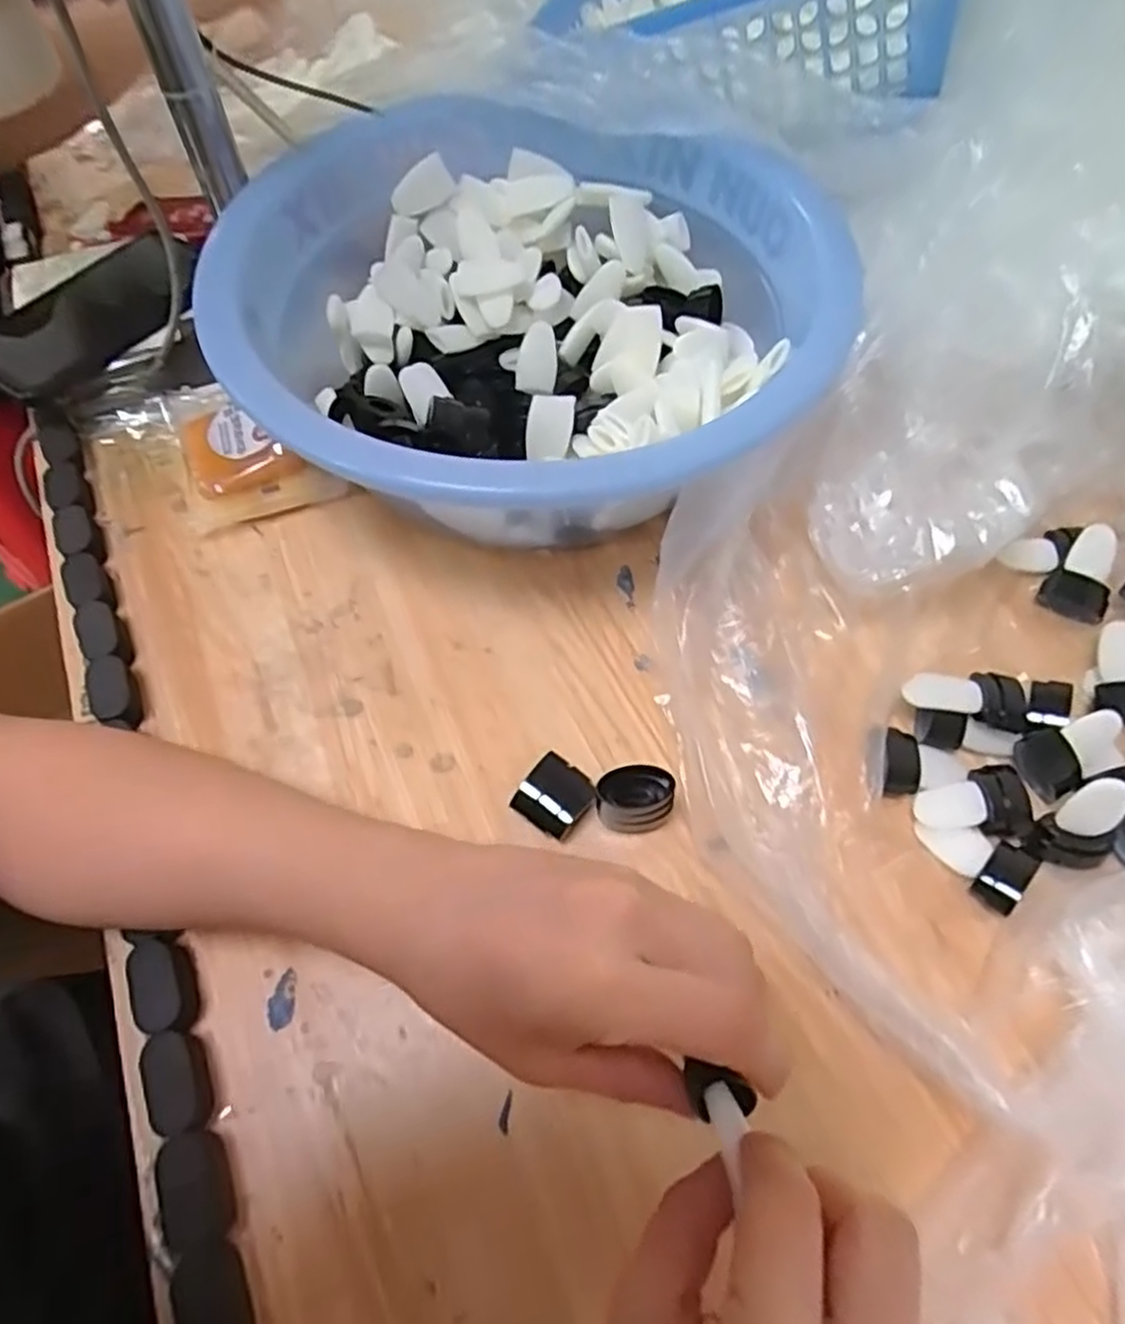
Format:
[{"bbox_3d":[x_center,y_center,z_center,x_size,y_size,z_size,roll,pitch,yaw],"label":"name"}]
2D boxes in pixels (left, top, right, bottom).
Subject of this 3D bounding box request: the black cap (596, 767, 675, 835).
[{"bbox_3d":[0.033,0.062,0.336,0.034,0.029,0.018,-8,59,-1],"label":"black cap"}]

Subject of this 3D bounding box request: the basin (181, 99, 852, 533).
[{"bbox_3d":[-0.007,-0.195,0.437,0.315,0.119,0.328,0,61,0],"label":"basin"}]

